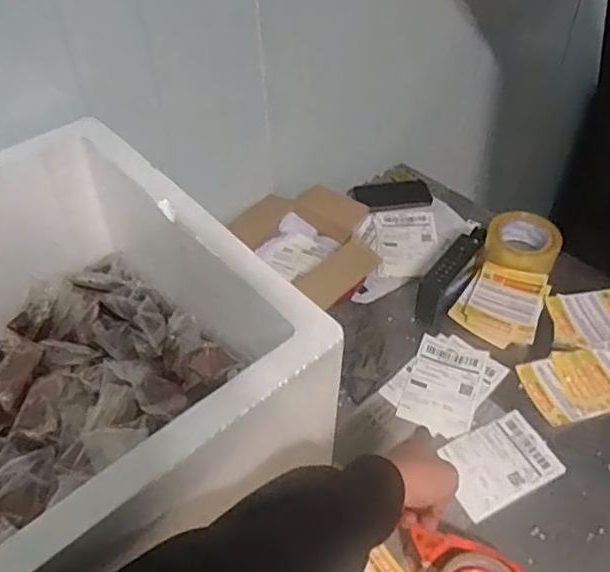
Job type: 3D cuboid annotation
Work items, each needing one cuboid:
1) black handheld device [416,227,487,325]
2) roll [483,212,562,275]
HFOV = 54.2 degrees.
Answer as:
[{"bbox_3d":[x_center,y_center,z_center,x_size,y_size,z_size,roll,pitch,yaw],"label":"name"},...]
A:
[{"bbox_3d":[0.226,-0.023,0.943,0.042,0.040,0.174,32,86,29],"label":"black handheld device"},{"bbox_3d":[0.375,-0.077,1.028,0.120,0.047,0.120,-1,46,1],"label":"roll"}]

